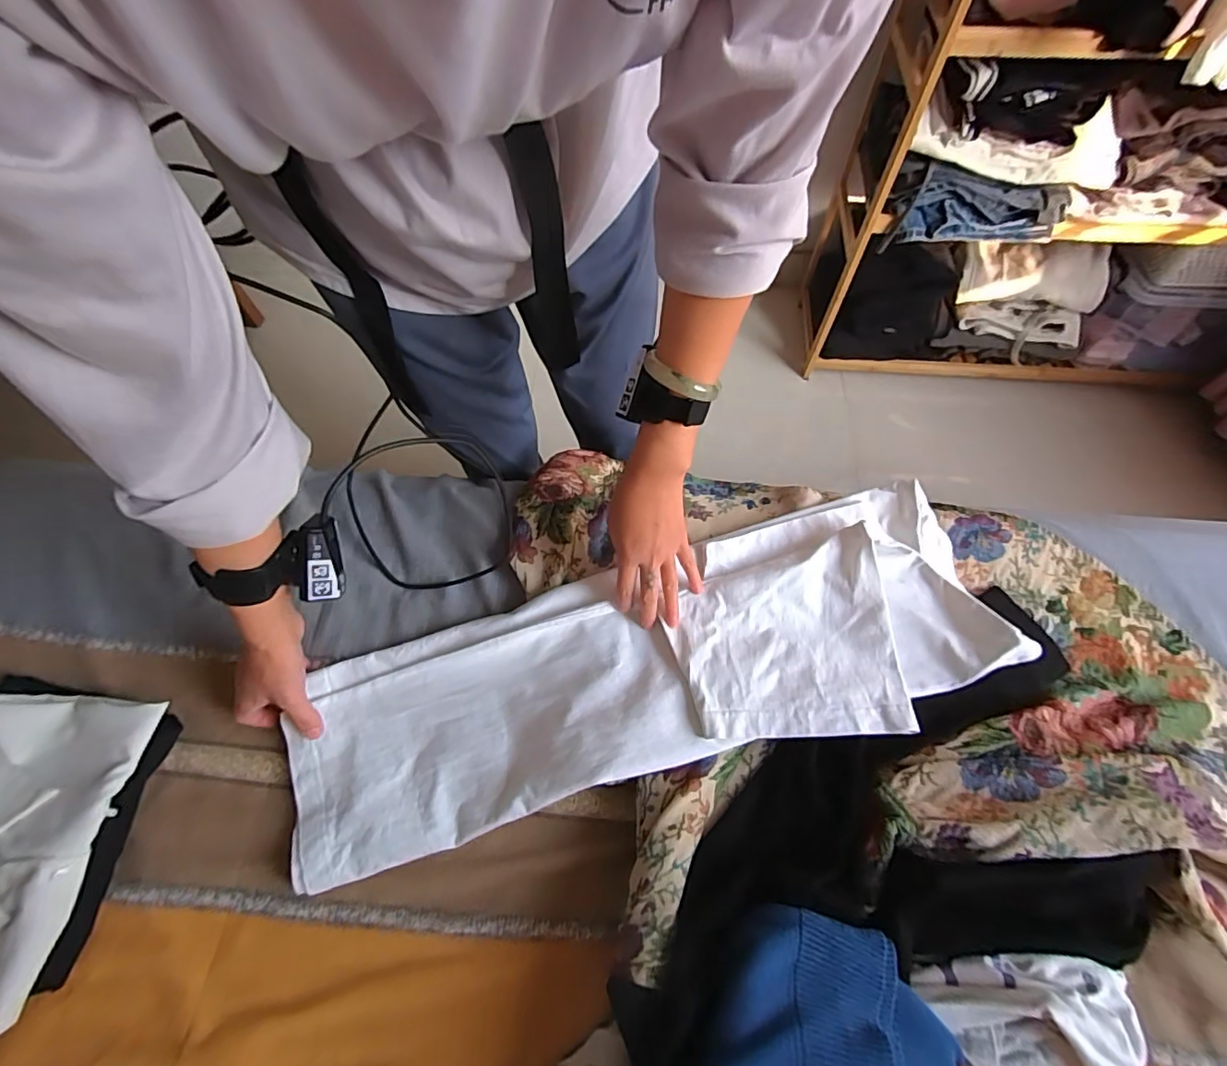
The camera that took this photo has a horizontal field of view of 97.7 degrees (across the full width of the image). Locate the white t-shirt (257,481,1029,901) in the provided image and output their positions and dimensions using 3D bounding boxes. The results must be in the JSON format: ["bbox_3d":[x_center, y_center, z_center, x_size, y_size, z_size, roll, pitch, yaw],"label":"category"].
[{"bbox_3d":[0.024,0.135,0.538,0.686,0.044,0.209,-17,62,-1],"label":"white t-shirt"}]

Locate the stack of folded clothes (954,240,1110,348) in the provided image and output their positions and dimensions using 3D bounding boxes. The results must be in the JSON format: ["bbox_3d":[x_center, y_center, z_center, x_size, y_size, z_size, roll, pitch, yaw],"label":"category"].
[{"bbox_3d":[0.931,-0.551,1.211,0.287,0.136,0.160,15,65,9],"label":"stack of folded clothes"}]

